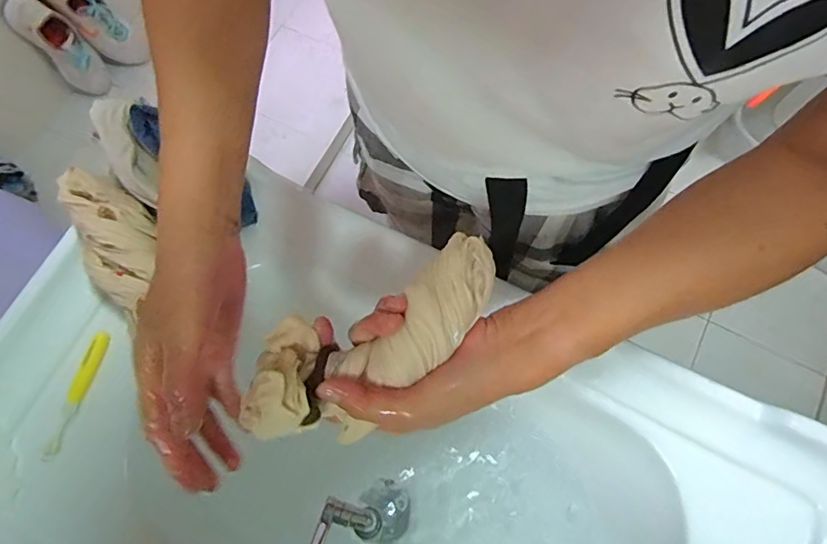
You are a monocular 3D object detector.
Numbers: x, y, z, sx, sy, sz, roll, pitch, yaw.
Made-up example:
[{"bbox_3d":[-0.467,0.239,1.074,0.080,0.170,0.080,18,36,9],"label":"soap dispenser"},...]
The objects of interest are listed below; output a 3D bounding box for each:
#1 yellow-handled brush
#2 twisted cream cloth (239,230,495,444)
[{"bbox_3d":[-0.331,0.120,0.495,0.017,0.014,0.125,14,73,5],"label":"yellow-handled brush"},{"bbox_3d":[-0.024,0.045,0.324,0.181,0.046,0.079,-32,75,-6],"label":"twisted cream cloth"}]

